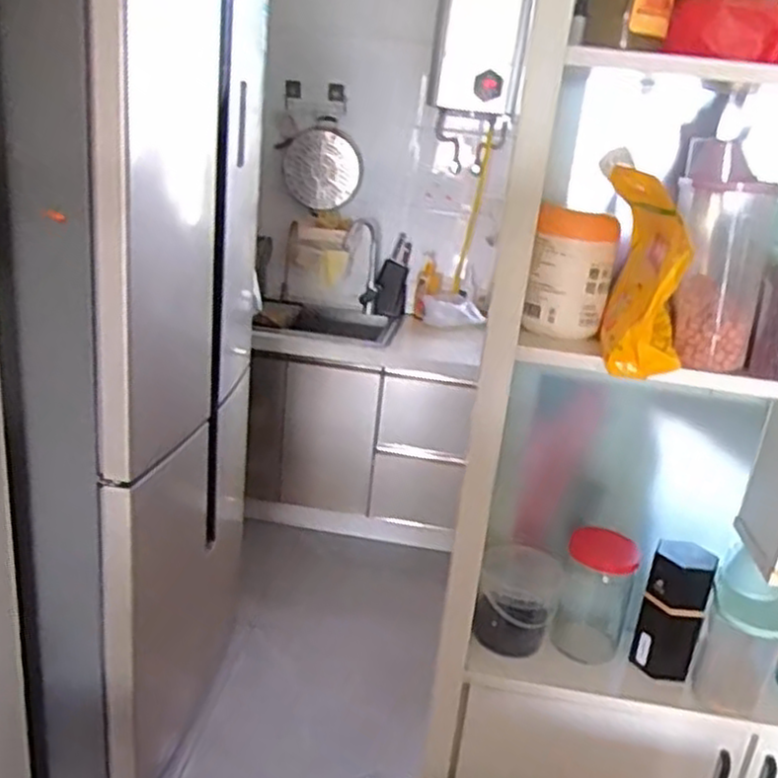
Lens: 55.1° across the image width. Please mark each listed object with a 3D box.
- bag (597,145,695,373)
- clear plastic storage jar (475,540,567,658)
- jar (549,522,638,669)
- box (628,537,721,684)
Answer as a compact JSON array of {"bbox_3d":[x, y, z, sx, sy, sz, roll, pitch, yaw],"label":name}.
[{"bbox_3d":[0.289,-0.144,0.863,0.105,0.226,0.187,9,19,9],"label":"bag"},{"bbox_3d":[0.192,0.306,1.095,0.115,0.132,0.116,11,20,14],"label":"clear plastic storage jar"},{"bbox_3d":[0.300,0.304,1.090,0.094,0.197,0.087,6,19,-2],"label":"jar"},{"bbox_3d":[0.400,0.312,1.048,0.078,0.182,0.069,17,22,28],"label":"box"}]

